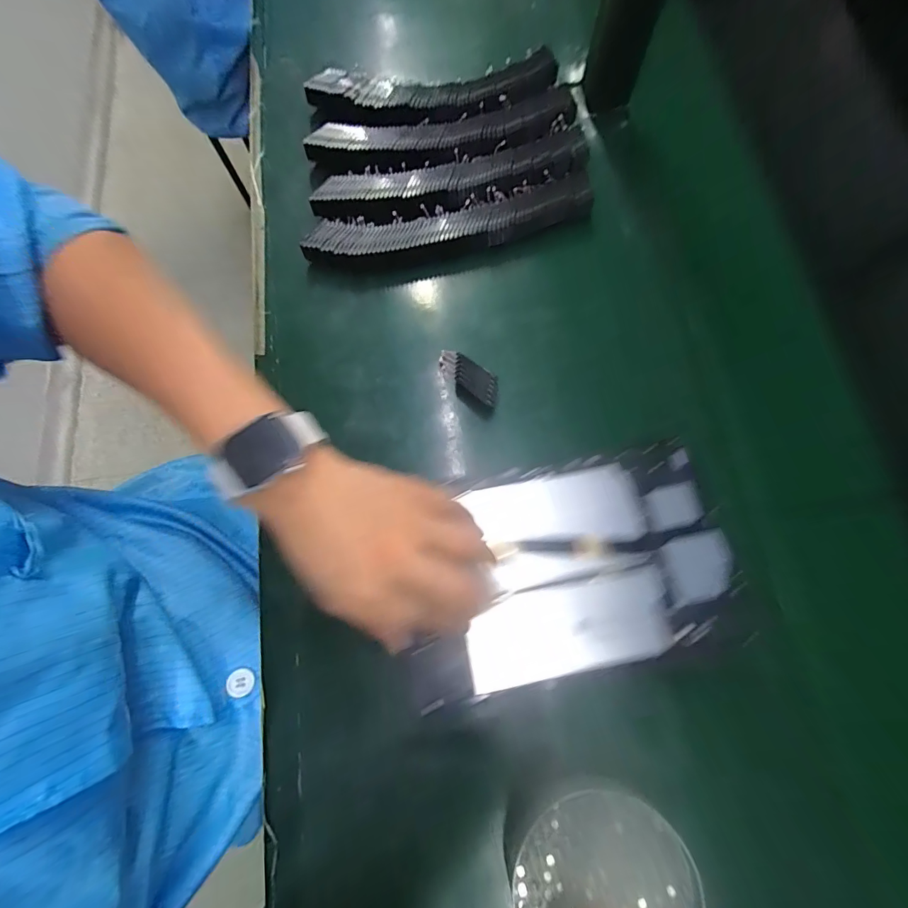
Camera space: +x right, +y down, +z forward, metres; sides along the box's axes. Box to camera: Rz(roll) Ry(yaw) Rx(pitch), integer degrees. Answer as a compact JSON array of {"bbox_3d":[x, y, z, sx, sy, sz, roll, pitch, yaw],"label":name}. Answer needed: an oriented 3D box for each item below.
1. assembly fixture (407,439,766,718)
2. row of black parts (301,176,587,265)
[{"bbox_3d":[0.082,0.084,0.308,0.234,0.036,0.148,-12,74,-1],"label":"assembly fixture"},{"bbox_3d":[0.000,-0.213,0.380,0.269,0.029,0.050,-14,74,-2],"label":"row of black parts"}]

